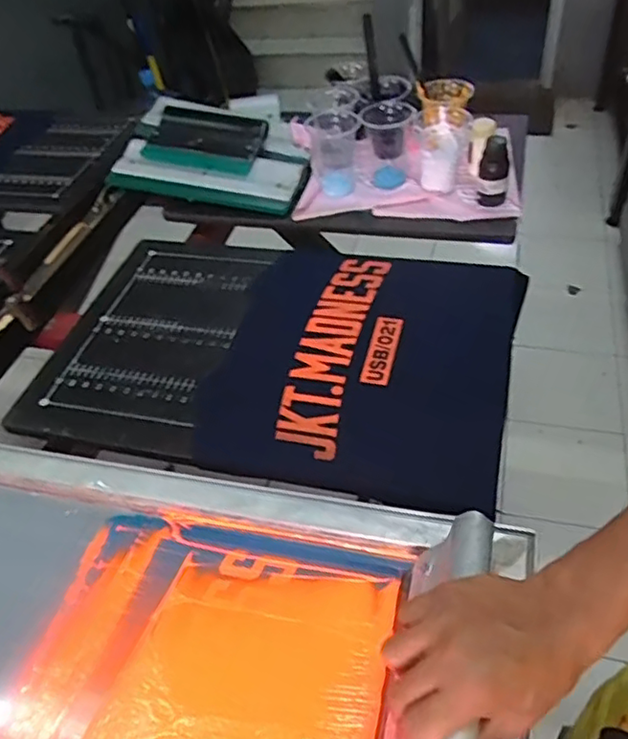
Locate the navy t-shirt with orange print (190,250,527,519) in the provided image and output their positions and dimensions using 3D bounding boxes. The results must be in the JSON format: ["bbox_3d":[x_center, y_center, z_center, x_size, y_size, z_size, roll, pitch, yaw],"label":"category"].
[{"bbox_3d":[0.068,-0.021,0.798,0.363,0.043,0.409,10,48,15],"label":"navy t-shirt with orange print"}]

